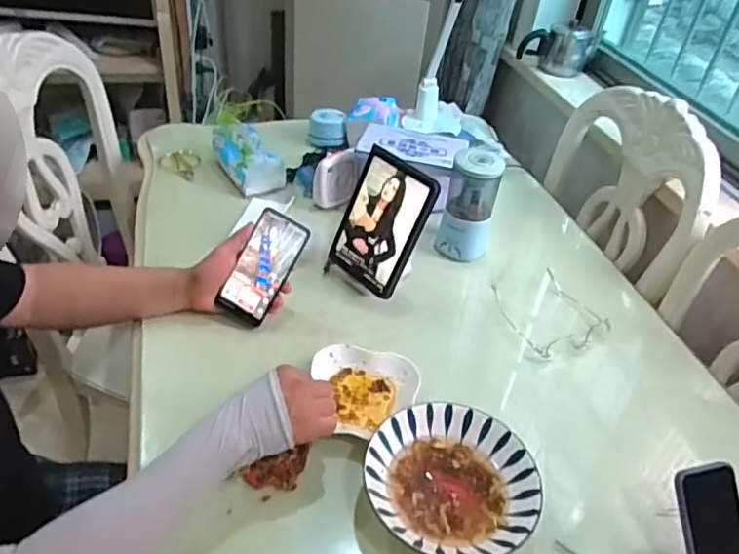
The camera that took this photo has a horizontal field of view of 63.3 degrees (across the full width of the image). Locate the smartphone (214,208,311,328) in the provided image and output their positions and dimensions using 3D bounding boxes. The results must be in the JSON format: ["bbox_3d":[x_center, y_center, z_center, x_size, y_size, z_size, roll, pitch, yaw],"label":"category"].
[{"bbox_3d":[-0.152,-0.010,0.868,0.073,0.164,0.015,29,6,3],"label":"smartphone"}]

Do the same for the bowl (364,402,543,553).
[{"bbox_3d":[0.089,0.238,0.676,0.182,0.062,0.182,5,36,-3],"label":"bowl"}]

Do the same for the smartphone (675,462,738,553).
[{"bbox_3d":[0.365,0.272,0.630,0.081,0.145,0.011,-10,-2,-20],"label":"smartphone"}]

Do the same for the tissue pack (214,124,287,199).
[{"bbox_3d":[-0.233,-0.231,1.158,0.086,0.089,0.145,-19,44,-31],"label":"tissue pack"}]

